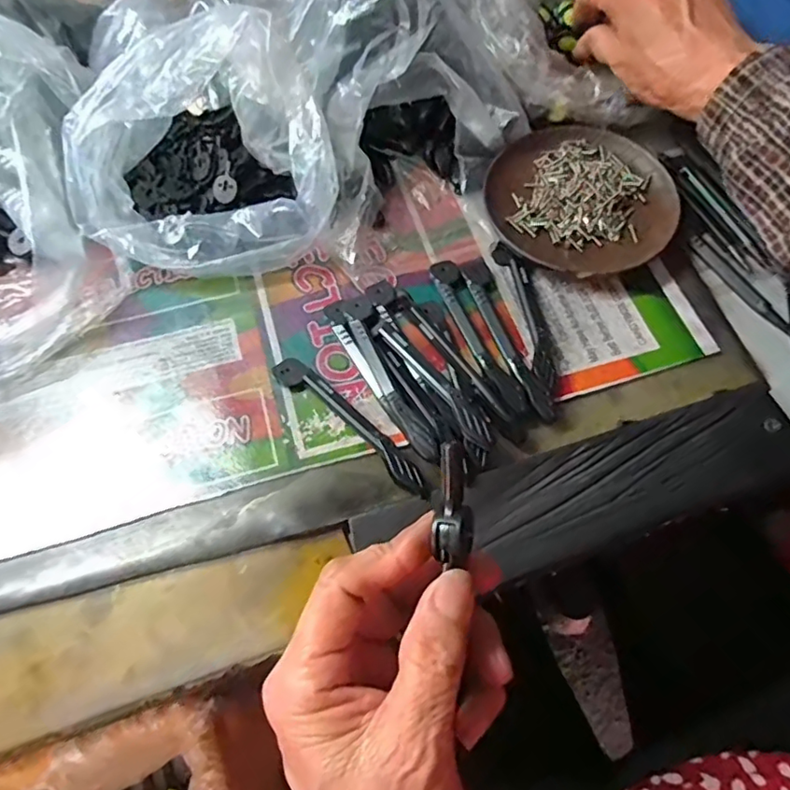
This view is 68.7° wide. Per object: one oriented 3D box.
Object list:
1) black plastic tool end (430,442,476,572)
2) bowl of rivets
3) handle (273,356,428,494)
[{"bbox_3d":[0.021,0.038,0.208,0.015,0.010,0.042,-1,87,-1],"label":"black plastic tool end"},{"bbox_3d":[0.113,-0.122,0.360,0.113,0.014,0.117,0,64,1],"label":"bowl of rivets"},{"bbox_3d":[-0.023,0.013,0.294,0.107,0.016,0.016,40,71,18],"label":"handle"}]

